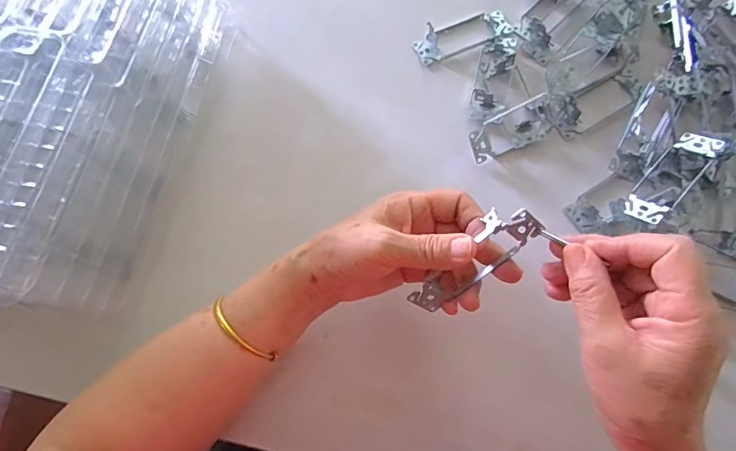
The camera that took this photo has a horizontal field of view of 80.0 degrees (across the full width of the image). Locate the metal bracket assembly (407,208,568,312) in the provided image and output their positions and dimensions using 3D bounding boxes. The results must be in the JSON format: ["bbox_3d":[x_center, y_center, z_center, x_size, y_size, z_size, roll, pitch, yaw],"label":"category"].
[{"bbox_3d":[0.077,0.029,0.319,0.109,0.030,0.045,-43,74,21],"label":"metal bracket assembly"}]

